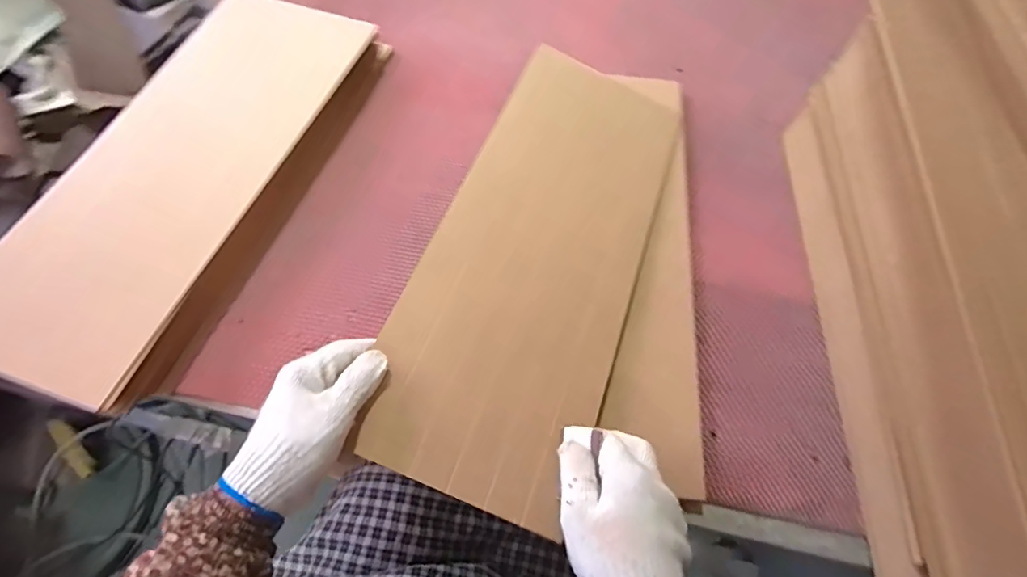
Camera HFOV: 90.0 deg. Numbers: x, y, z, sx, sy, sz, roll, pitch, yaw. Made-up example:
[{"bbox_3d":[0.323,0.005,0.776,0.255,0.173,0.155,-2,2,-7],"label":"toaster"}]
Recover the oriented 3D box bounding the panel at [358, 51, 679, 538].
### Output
[{"bbox_3d":[0.035,-0.047,0.512,0.199,0.013,0.502,25,61,-4],"label":"panel"}]

